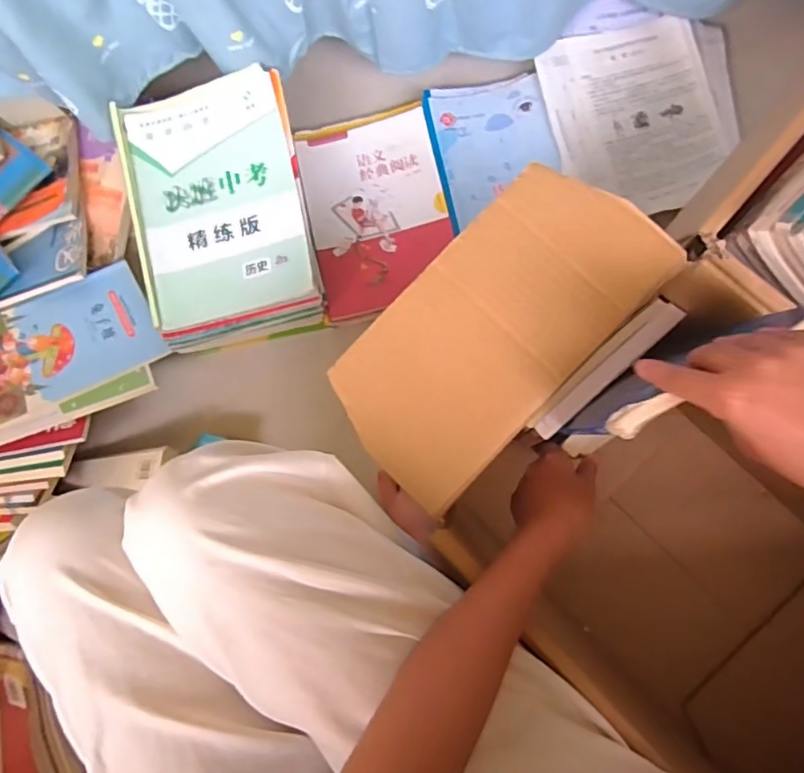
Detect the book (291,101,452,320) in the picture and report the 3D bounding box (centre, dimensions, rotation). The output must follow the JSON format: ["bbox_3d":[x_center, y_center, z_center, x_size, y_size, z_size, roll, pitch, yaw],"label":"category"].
[{"bbox_3d":[-0.033,-0.235,0.748,0.182,0.016,0.260,-12,82,4],"label":"book"}]

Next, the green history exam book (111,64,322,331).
[{"bbox_3d":[-0.229,-0.233,0.680,0.202,0.022,0.296,-13,82,4],"label":"green history exam book"}]

